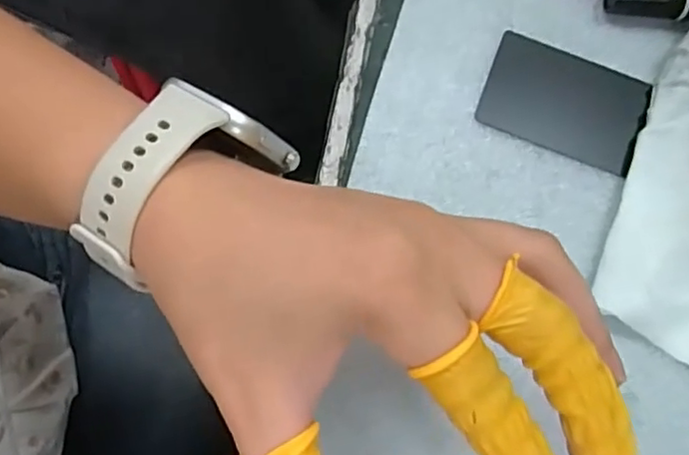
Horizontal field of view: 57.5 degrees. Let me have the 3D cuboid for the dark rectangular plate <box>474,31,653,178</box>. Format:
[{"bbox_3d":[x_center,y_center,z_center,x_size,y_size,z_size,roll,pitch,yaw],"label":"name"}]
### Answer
[{"bbox_3d":[0.104,-0.060,0.299,0.073,0.006,0.053,21,76,5],"label":"dark rectangular plate"}]

